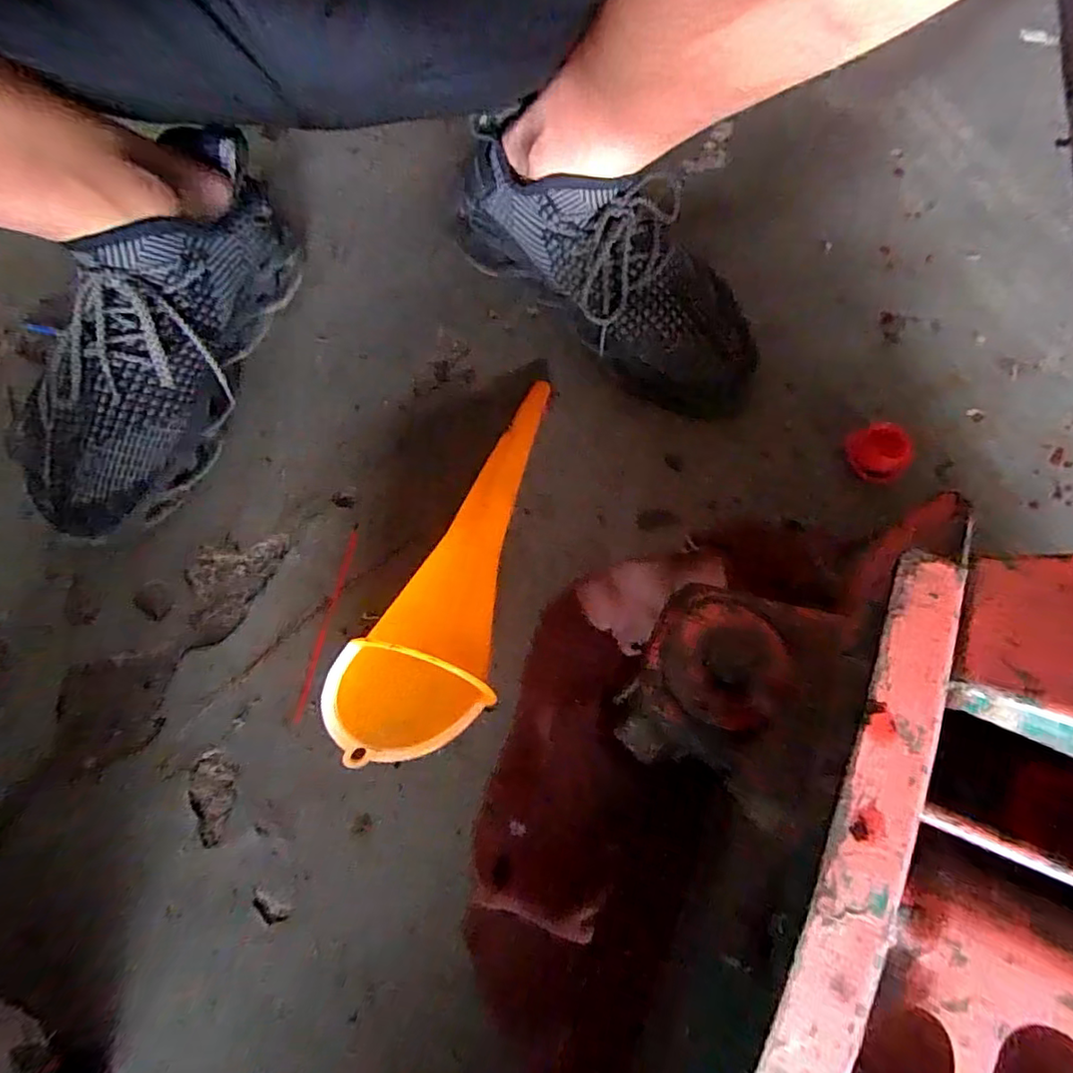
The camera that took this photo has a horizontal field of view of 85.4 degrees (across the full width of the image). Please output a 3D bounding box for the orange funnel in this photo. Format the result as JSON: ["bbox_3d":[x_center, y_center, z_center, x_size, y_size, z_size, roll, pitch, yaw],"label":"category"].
[{"bbox_3d":[-0.028,0.007,0.332,0.070,0.084,0.254,25,68,9],"label":"orange funnel"}]

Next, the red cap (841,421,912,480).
[{"bbox_3d":[0.238,-0.058,0.407,0.038,0.024,0.039,1,66,-2],"label":"red cap"}]

